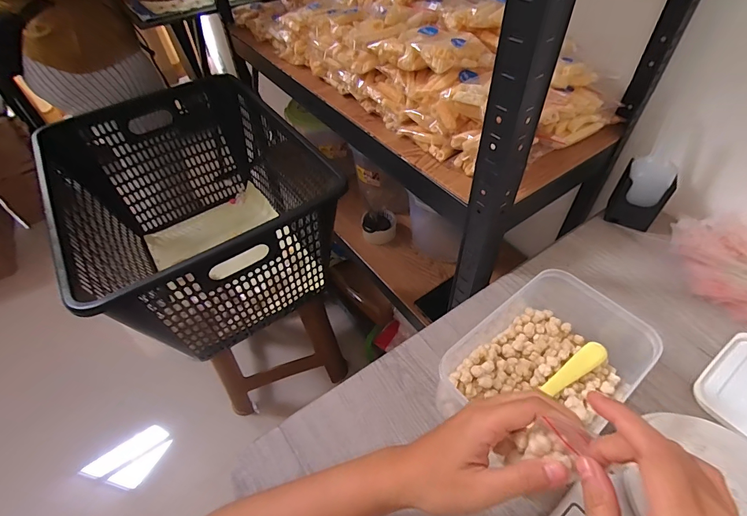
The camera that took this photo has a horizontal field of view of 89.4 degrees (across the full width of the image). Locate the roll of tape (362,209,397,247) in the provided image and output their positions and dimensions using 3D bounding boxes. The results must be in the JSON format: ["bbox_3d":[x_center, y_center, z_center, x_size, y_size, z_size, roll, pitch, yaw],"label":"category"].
[{"bbox_3d":[0.014,-0.078,0.932,0.084,0.047,0.077,-3,48,1],"label":"roll of tape"}]

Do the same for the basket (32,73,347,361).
[{"bbox_3d":[-0.348,-0.106,0.821,0.452,0.319,0.614,-29,53,-21],"label":"basket"}]

